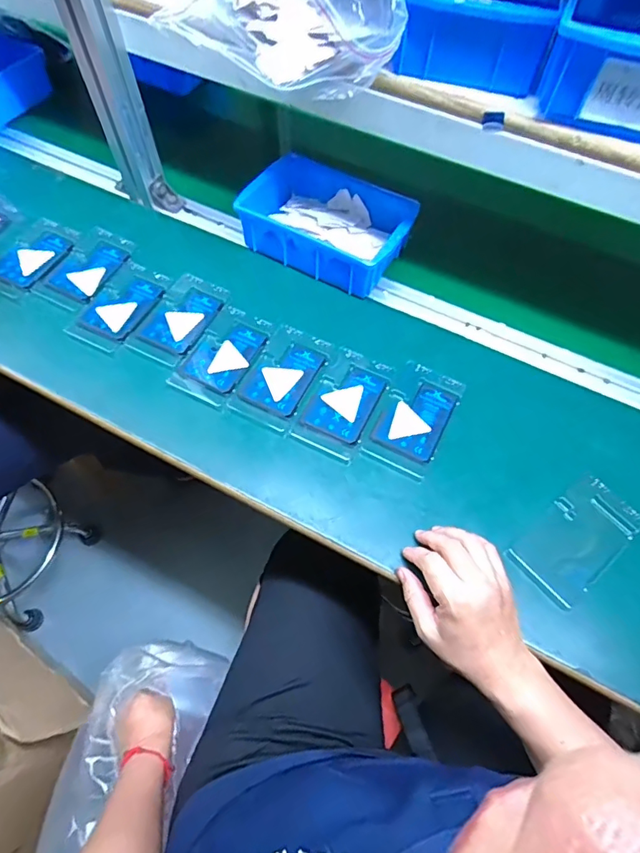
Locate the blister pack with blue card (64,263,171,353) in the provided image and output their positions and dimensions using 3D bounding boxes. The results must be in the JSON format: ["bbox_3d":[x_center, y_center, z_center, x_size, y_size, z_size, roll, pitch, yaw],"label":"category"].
[{"bbox_3d":[-0.244,-0.150,0.594,0.073,0.007,0.125,27,64,12],"label":"blister pack with blue card"}]

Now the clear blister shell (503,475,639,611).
[{"bbox_3d":[0.250,0.110,0.475,0.129,0.012,0.071,-37,69,-19],"label":"clear blister shell"}]

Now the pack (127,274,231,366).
[{"bbox_3d":[-0.170,-0.132,0.590,0.075,0.010,0.129,25,64,11],"label":"pack"}]

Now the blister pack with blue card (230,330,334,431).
[{"bbox_3d":[-0.041,-0.058,0.547,0.071,0.006,0.122,26,64,12],"label":"blister pack with blue card"}]

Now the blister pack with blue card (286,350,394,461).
[{"bbox_3d":[0.028,-0.029,0.533,0.072,0.004,0.126,26,64,12],"label":"blister pack with blue card"}]

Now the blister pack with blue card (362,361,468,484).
[{"bbox_3d":[0.103,-0.011,0.524,0.070,0.004,0.125,27,64,12],"label":"blister pack with blue card"}]

